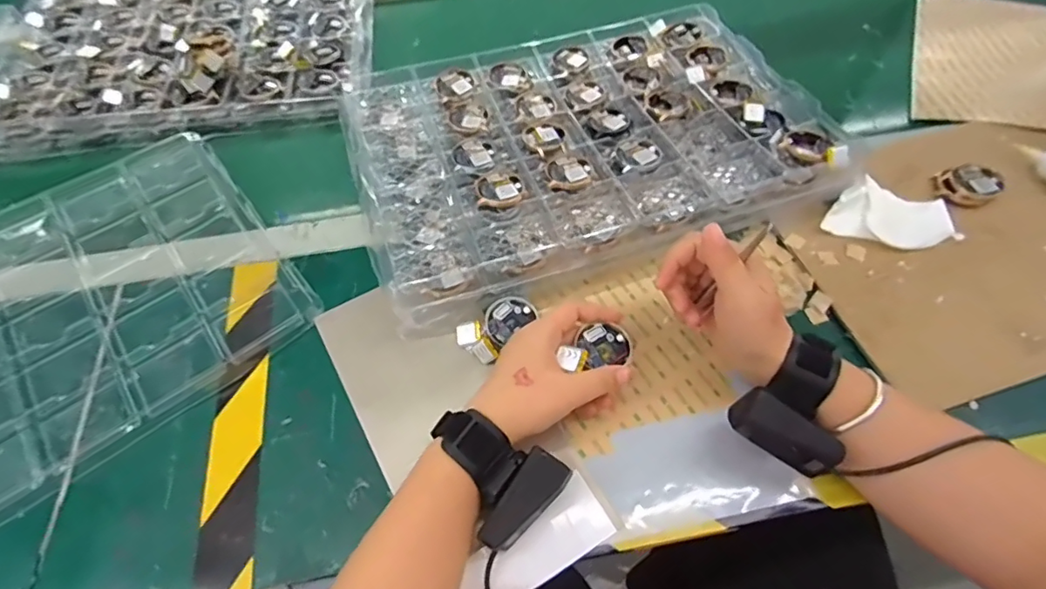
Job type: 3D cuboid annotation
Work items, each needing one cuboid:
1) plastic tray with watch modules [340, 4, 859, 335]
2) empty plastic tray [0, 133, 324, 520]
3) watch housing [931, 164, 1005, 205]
[{"bbox_3d":[0.056,-0.158,0.542,0.442,0.062,0.308,-17,60,-11],"label":"plastic tray with watch modules"},{"bbox_3d":[-0.433,0.029,0.455,0.423,0.017,0.303,-32,63,-18],"label":"empty plastic tray"},{"bbox_3d":[0.418,-0.105,0.498,0.048,0.016,0.048,-1,58,1],"label":"watch housing"}]

